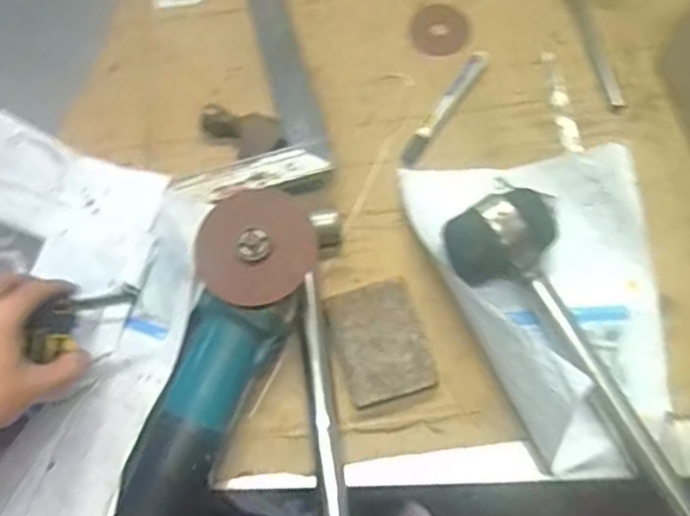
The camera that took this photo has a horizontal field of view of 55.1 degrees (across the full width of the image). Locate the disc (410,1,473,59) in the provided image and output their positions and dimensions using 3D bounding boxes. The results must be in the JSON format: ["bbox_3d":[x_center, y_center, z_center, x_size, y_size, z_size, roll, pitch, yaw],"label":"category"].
[{"bbox_3d":[0.097,-0.238,0.691,0.065,0.004,0.061,0,68,-1],"label":"disc"}]

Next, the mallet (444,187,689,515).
[{"bbox_3d":[0.203,0.095,0.543,0.087,0.050,0.336,-30,79,-18],"label":"mallet"}]

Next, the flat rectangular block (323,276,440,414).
[{"bbox_3d":[0.030,0.070,0.561,0.072,0.008,0.098,-15,74,-7],"label":"flat rectangular block"}]

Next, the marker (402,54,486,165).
[{"bbox_3d":[0.098,-0.148,0.646,0.017,0.011,0.140,32,77,16],"label":"marker"}]

